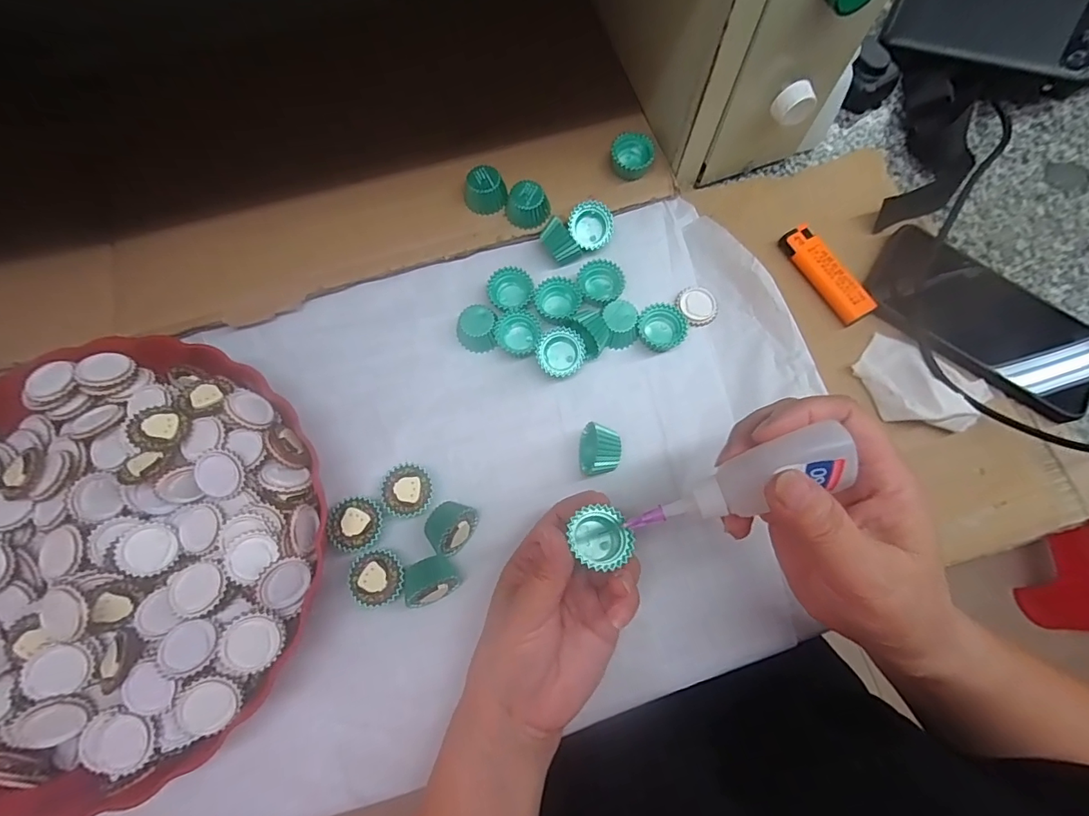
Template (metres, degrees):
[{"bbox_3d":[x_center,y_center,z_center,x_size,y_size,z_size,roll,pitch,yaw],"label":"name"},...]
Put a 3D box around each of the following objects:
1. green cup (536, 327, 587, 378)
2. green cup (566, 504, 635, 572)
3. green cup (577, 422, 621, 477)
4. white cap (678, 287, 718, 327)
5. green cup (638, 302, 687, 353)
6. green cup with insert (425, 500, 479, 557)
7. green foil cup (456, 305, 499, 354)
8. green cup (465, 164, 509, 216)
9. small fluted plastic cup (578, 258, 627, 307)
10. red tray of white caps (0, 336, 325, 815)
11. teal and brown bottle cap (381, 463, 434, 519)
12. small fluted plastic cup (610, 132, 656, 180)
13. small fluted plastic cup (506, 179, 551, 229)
[{"bbox_3d":[0.011,-0.036,0.328,0.031,0.021,0.032,0,74,-2],"label":"green cup"},{"bbox_3d":[0.028,0.065,0.243,0.029,0.017,0.029,0,74,-2],"label":"green cup"},{"bbox_3d":[0.035,0.027,0.306,0.024,0.029,0.030,8,74,0],"label":"green cup"},{"bbox_3d":[0.108,-0.072,0.342,0.027,0.005,0.028,0,74,-2],"label":"white cap"},{"bbox_3d":[0.081,-0.056,0.333,0.032,0.018,0.031,0,74,-2],"label":"green cup"},{"bbox_3d":[-0.058,0.073,0.295,0.027,0.021,0.032,28,75,6],"label":"green cup with insert"},{"bbox_3d":[-0.047,-0.055,0.335,0.028,0.020,0.028,0,74,-2],"label":"green foil cup"},{"bbox_3d":[-0.043,-0.159,0.354,0.029,0.021,0.027,0,74,-2],"label":"green cup"},{"bbox_3d":[0.039,-0.088,0.342,0.031,0.015,0.030,0,74,-2],"label":"small fluted plastic cup"},{"bbox_3d":[-0.243,0.080,0.271,0.231,0.049,0.234,14,74,2],"label":"red tray of white caps"},{"bbox_3d":[-0.085,0.052,0.303,0.030,0.016,0.032,3,74,-1],"label":"teal and brown bottle cap"},{"bbox_3d":[0.066,-0.189,0.364,0.032,0.018,0.028,20,74,4],"label":"small fluted plastic cup"},{"bbox_3d":[-0.012,-0.146,0.352,0.032,0.021,0.029,-1,74,-2],"label":"small fluted plastic cup"}]

